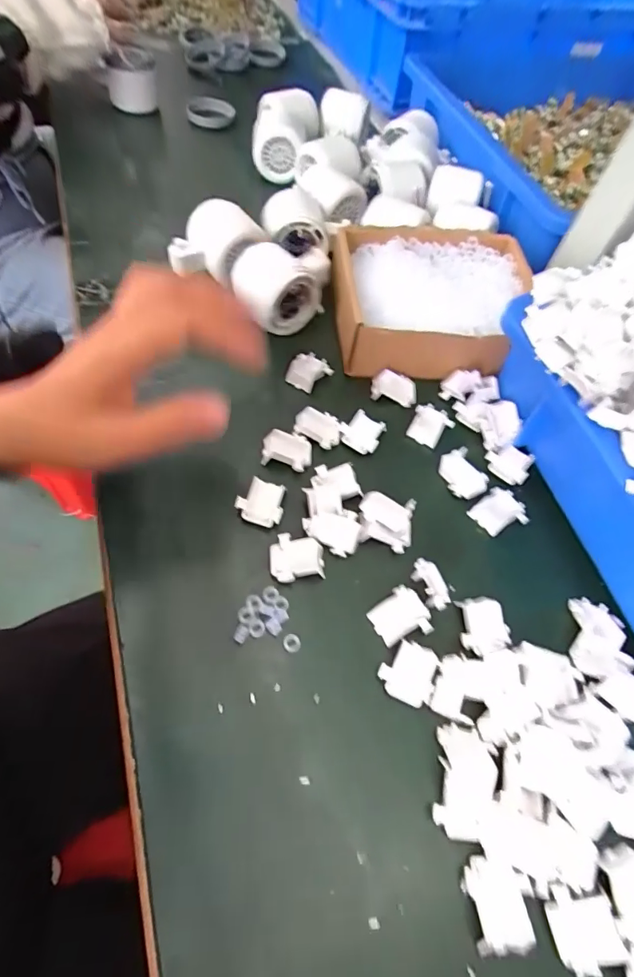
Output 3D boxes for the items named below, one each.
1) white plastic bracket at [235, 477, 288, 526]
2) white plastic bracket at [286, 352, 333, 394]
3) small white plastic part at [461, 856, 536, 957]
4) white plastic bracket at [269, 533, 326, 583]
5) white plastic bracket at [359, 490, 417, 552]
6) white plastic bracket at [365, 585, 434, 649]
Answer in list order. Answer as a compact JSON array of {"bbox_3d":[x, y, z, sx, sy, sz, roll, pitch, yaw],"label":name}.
[{"bbox_3d":[-0.036,0.009,0.314,0.030,0.011,0.029,20,58,6],"label":"white plastic bracket"},{"bbox_3d":[-0.005,-0.095,0.382,0.029,0.013,0.034,25,59,8],"label":"white plastic bracket"},{"bbox_3d":[0.083,0.193,0.220,0.024,0.007,0.035,-5,59,-10],"label":"small white plastic part"},{"bbox_3d":[-0.013,0.044,0.297,0.034,0.010,0.029,1,59,-6],"label":"white plastic bracket"},{"bbox_3d":[0.046,0.022,0.317,0.037,0.014,0.034,17,58,4],"label":"white plastic bracket"},{"bbox_3d":[0.051,0.078,0.285,0.033,0.009,0.030,-32,67,-23],"label":"white plastic bracket"}]

